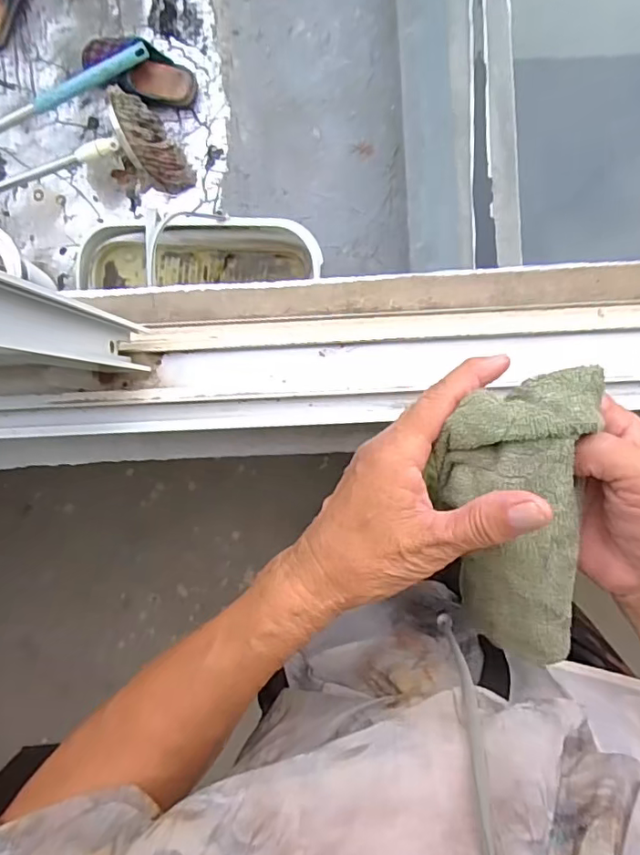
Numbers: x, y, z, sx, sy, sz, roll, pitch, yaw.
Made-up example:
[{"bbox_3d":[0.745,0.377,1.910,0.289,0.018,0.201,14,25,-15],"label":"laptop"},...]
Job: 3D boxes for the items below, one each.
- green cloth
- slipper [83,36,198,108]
[{"bbox_3d":[0.099,0.047,0.285,0.073,0.040,0.148,-1,102,1],"label":"green cloth"},{"bbox_3d":[-0.401,-0.781,1.230,0.245,0.082,0.112,19,93,0],"label":"slipper"}]

